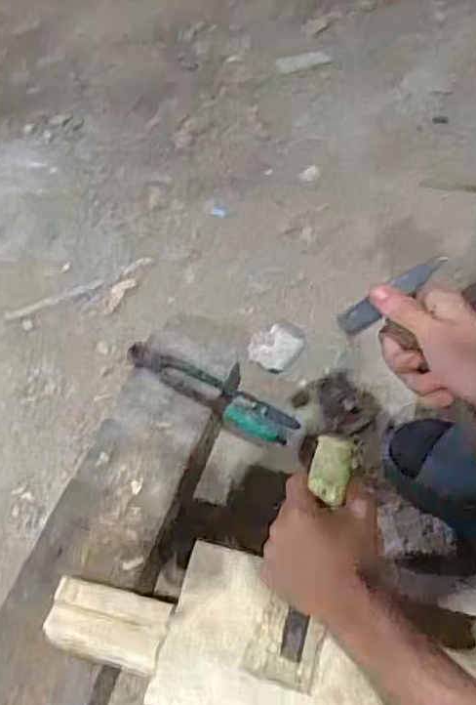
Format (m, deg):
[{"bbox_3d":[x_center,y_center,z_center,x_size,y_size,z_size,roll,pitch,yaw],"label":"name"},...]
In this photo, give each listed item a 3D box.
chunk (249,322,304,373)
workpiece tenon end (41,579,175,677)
[{"bbox_3d":[0.053,-0.004,0.861,0.075,0.035,0.055,-24,55,-15],"label":"chunk"},{"bbox_3d":[-0.108,0.232,0.542,0.096,0.046,0.053,12,54,11],"label":"workpiece tenon end"}]

